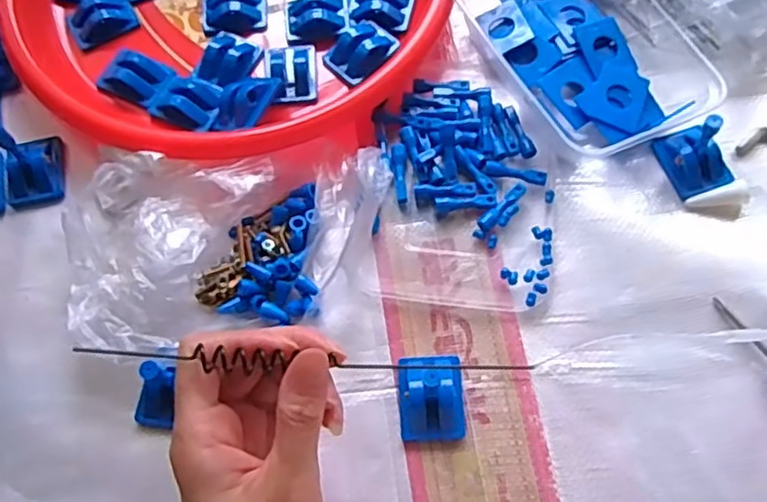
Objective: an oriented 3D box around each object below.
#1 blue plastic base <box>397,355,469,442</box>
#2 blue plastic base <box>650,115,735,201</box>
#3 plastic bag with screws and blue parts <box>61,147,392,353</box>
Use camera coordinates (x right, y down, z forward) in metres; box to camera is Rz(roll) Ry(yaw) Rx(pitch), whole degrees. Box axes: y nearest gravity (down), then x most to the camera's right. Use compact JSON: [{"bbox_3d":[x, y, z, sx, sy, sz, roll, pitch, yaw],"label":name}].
[{"bbox_3d":[0.026,0.076,0.361,0.035,0.021,0.045,-3,66,1],"label":"blue plastic base"},{"bbox_3d":[0.190,-0.062,0.402,0.036,0.045,0.043,-20,67,-7],"label":"blue plastic base"},{"bbox_3d":[-0.087,-0.003,0.389,0.178,0.035,0.112,-5,66,0],"label":"plastic bag with screws and blue parts"}]

